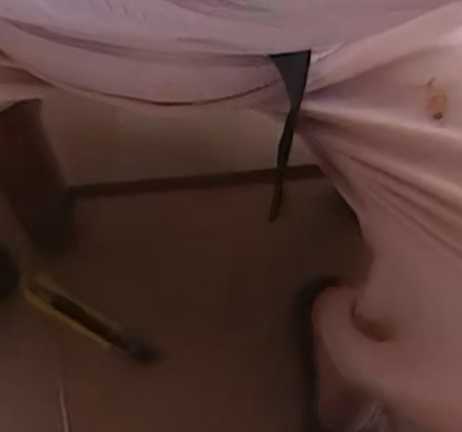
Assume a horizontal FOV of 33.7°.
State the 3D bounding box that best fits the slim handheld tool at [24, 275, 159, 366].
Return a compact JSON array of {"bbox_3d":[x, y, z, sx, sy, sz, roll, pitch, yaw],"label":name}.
[{"bbox_3d":[-0.153,0.115,0.824,0.164,0.012,0.028,30,70,12],"label":"slim handheld tool"}]

